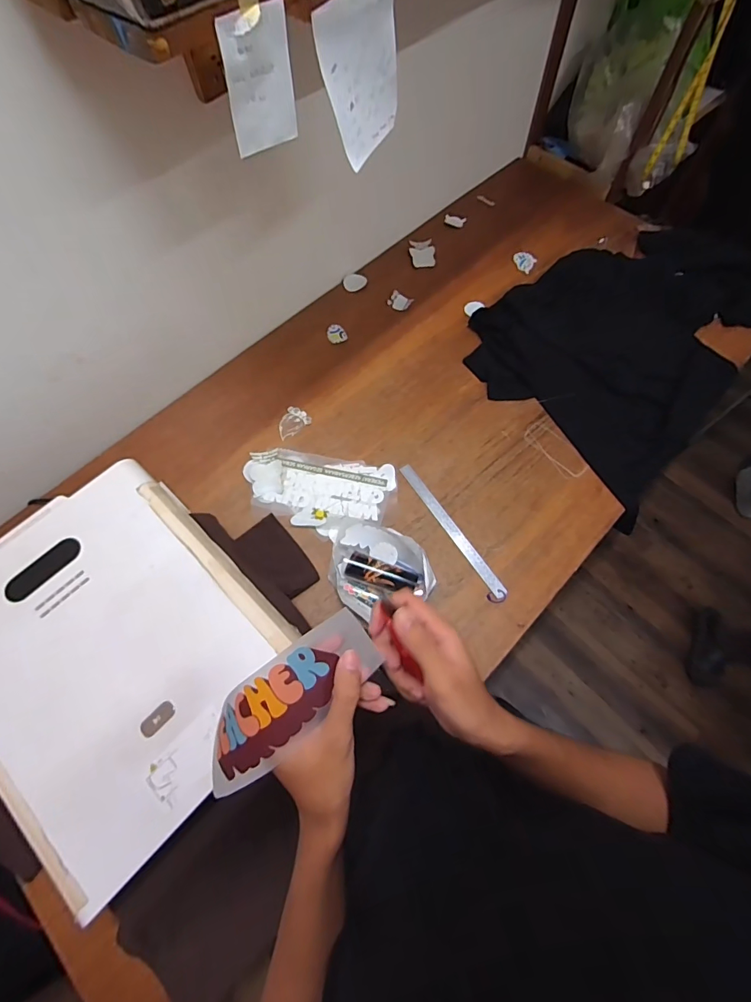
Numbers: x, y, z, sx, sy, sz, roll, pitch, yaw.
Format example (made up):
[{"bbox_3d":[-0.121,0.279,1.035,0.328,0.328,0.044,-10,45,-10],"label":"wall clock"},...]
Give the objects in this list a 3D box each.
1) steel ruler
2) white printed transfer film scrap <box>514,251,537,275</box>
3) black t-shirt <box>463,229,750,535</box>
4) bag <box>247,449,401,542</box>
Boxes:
[{"bbox_3d":[0.155,0.056,0.879,0.025,0.005,0.328,-34,73,-4],"label":"steel ruler"},{"bbox_3d":[0.410,-0.659,1.176,0.050,0.005,0.075,-37,69,3],"label":"white printed transfer film scrap"},{"bbox_3d":[0.630,-0.407,1.043,0.773,0.091,0.573,-37,72,-15],"label":"black t-shirt"},{"bbox_3d":[-0.123,-0.020,0.904,0.313,0.014,0.176,11,67,5],"label":"bag"}]

